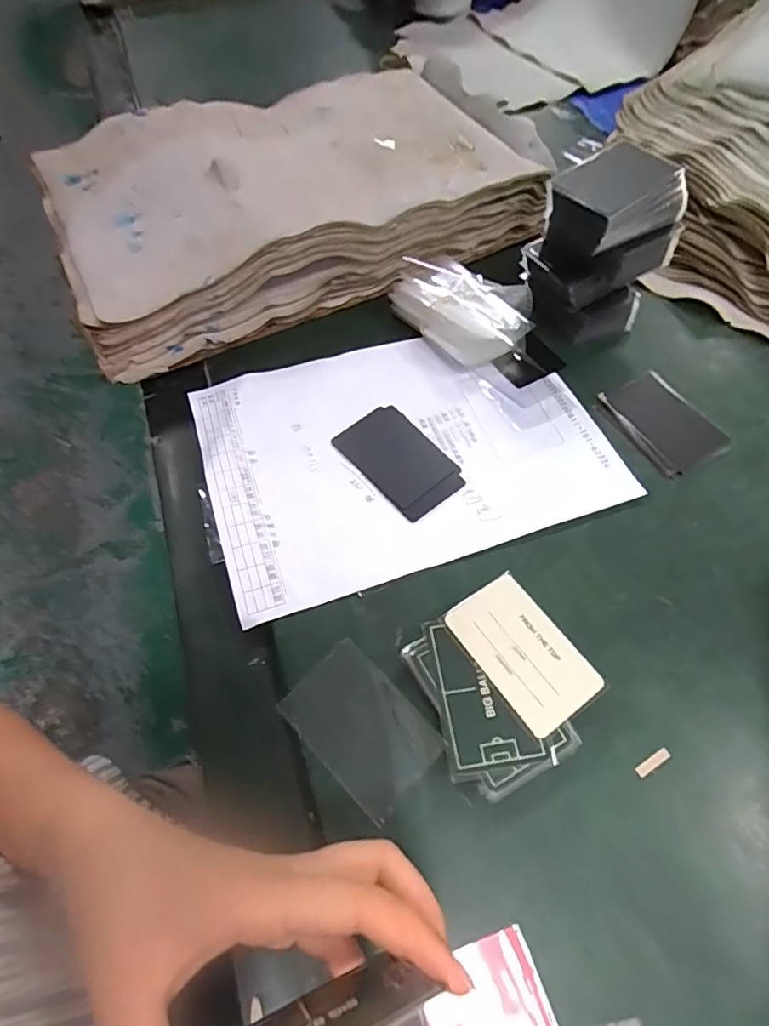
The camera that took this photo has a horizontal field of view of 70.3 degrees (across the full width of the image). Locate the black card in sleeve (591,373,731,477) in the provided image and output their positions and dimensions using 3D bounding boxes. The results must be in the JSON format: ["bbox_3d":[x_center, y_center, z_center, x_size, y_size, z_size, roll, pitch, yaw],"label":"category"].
[{"bbox_3d":[0.219,-0.072,0.431,0.072,0.005,0.089,-27,61,-15],"label":"black card in sleeve"}]

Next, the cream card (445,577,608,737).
[{"bbox_3d":[0.081,0.080,0.320,0.054,0.004,0.083,-31,68,-21],"label":"cream card"}]

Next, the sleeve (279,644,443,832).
[{"bbox_3d":[-0.013,0.122,0.313,0.057,0.006,0.085,-42,70,-18],"label":"sleeve"}]

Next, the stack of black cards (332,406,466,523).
[{"bbox_3d":[0.013,-0.041,0.415,0.058,0.008,0.096,-37,70,-18],"label":"stack of black cards"}]

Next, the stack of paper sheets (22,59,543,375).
[{"bbox_3d":[-0.092,-0.306,0.502,0.412,0.088,0.248,-24,62,-13],"label":"stack of paper sheets"}]

